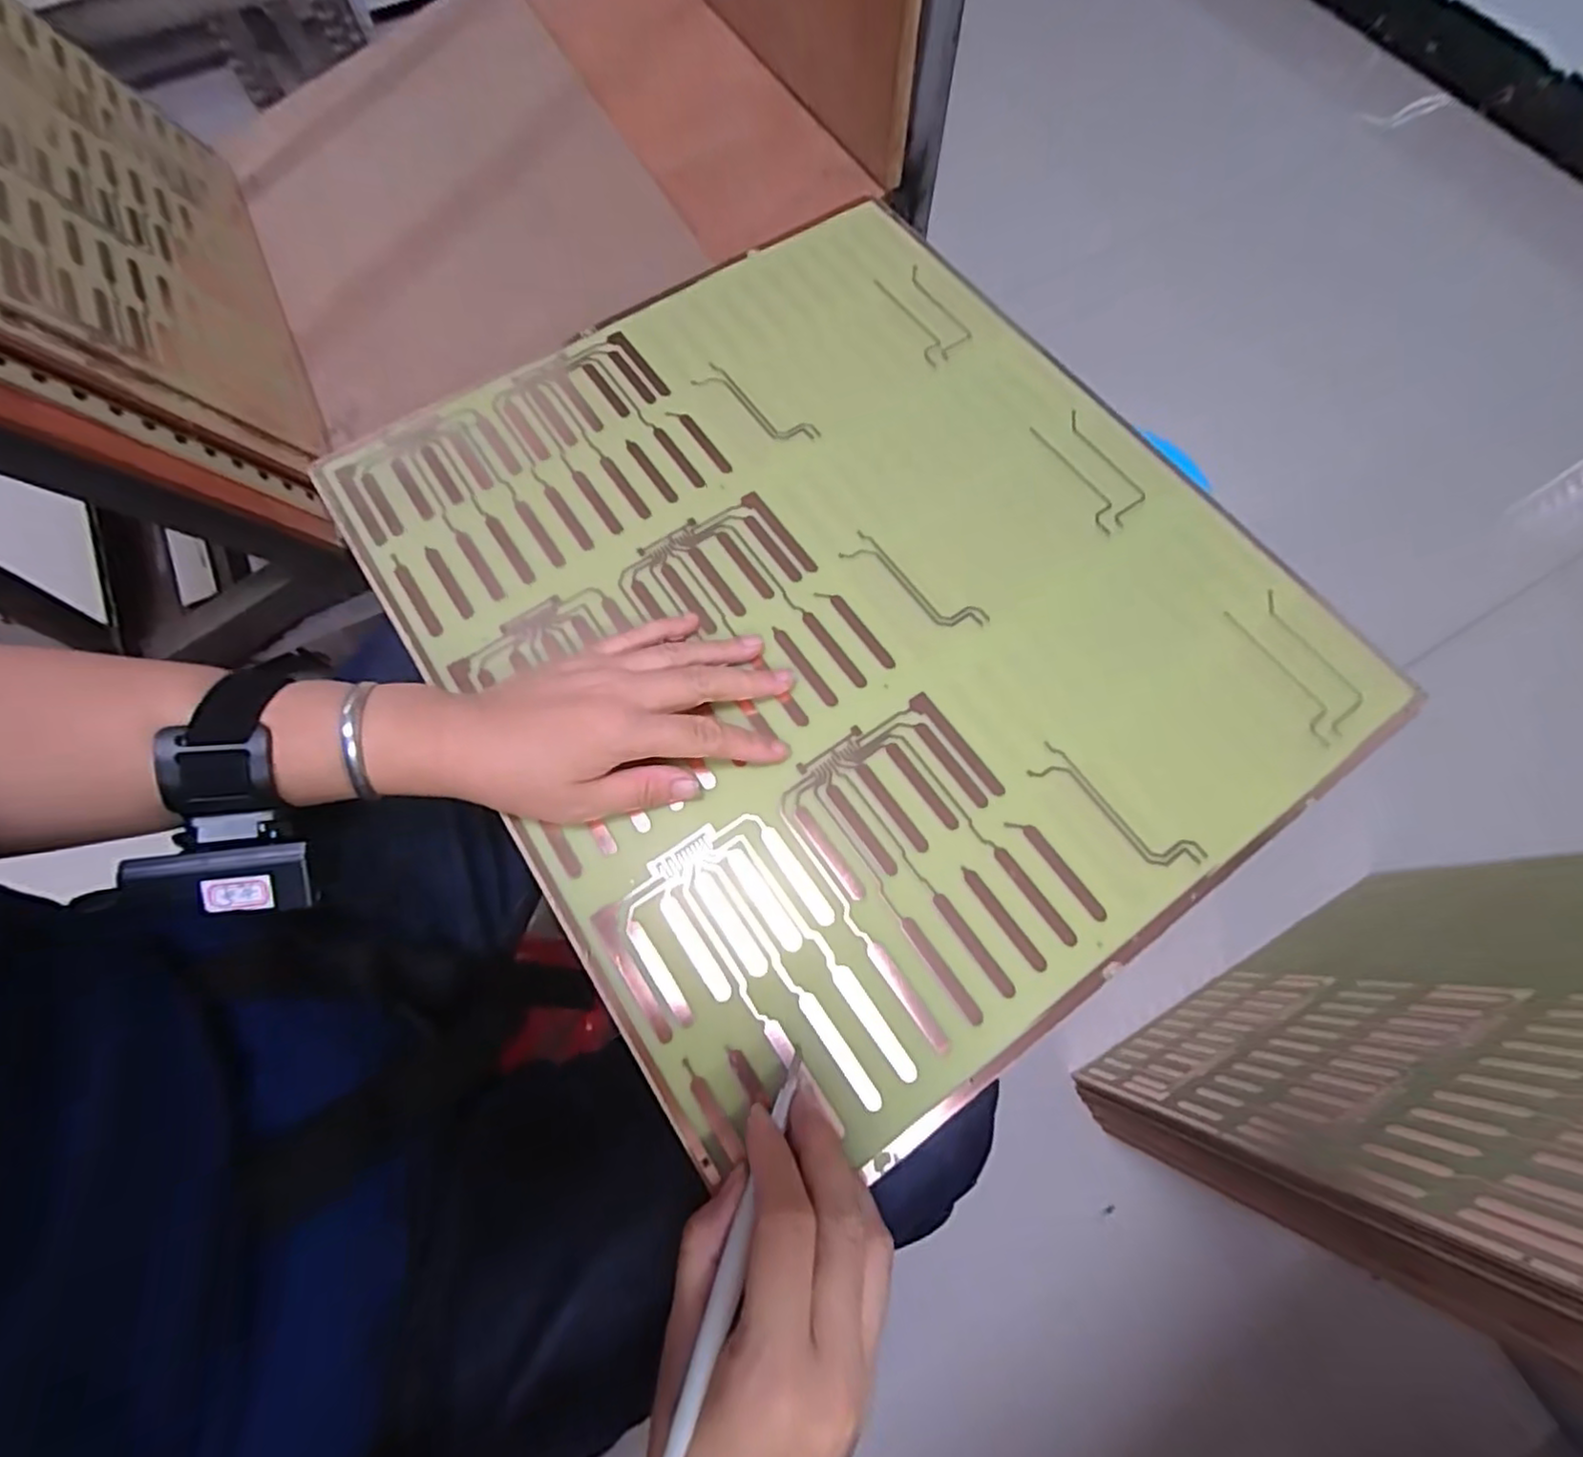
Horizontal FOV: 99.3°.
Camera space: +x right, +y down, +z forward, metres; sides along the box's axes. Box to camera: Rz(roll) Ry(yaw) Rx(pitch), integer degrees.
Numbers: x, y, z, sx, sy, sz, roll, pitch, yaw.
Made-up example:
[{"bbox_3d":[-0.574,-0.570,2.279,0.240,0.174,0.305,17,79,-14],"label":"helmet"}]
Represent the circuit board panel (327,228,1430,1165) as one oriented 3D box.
[{"bbox_3d":[0.025,-0.082,0.379,0.424,0.007,0.471,-33,73,-12],"label":"circuit board panel"}]

